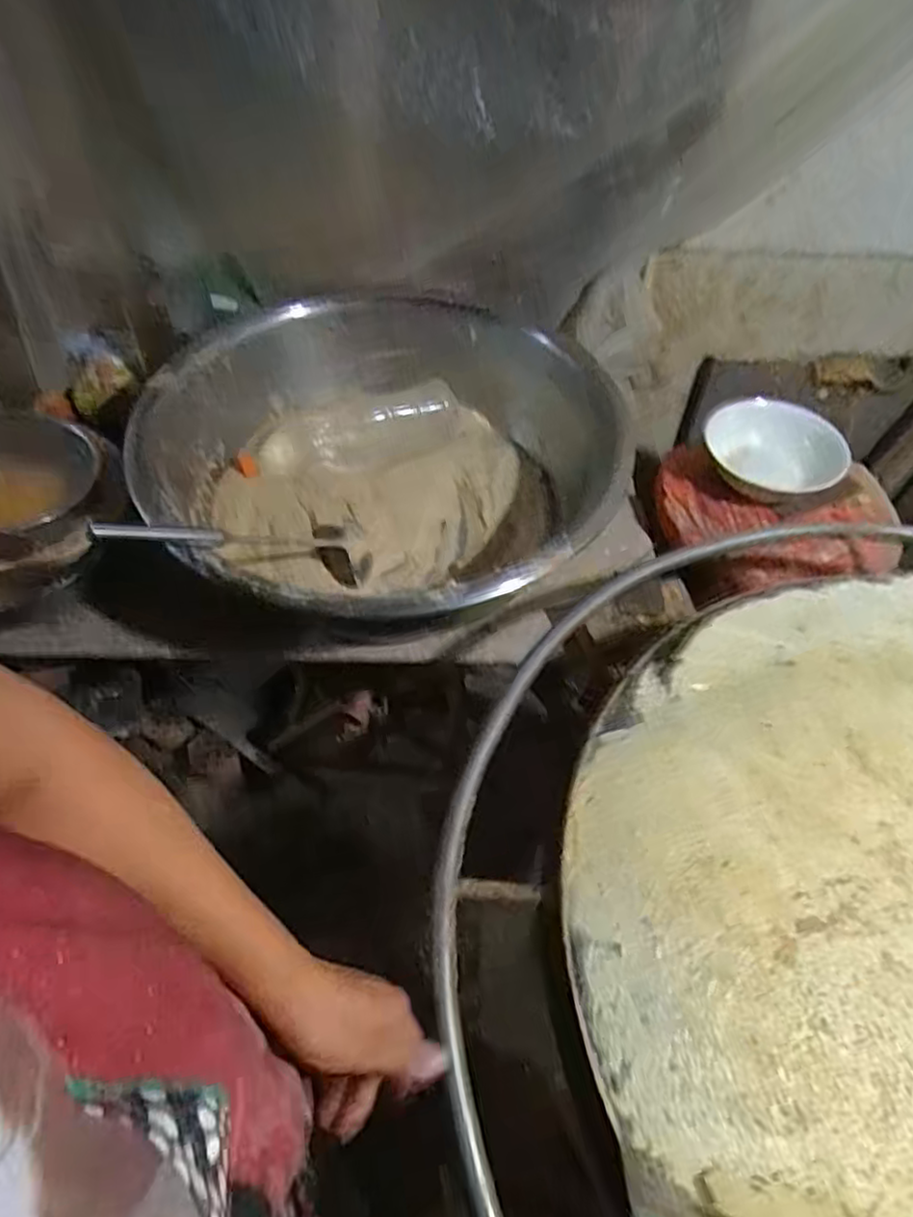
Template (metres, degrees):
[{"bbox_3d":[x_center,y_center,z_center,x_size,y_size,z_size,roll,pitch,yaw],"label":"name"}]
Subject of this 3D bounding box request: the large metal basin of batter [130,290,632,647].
[{"bbox_3d":[-0.093,-0.184,0.932,0.563,0.231,0.593,1,52,-1],"label":"large metal basin of batter"}]

